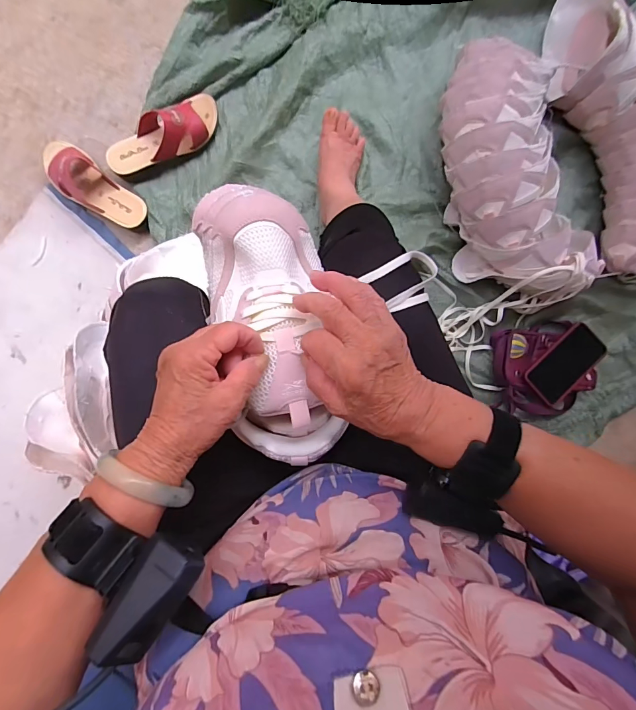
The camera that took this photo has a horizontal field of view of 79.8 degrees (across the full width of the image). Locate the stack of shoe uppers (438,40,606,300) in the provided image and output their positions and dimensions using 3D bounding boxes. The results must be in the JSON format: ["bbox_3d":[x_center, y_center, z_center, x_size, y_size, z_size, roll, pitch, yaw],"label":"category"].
[{"bbox_3d":[0.348,-0.311,0.678,0.207,0.141,0.431,-11,89,-3],"label":"stack of shoe uppers"}]

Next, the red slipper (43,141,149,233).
[{"bbox_3d":[-0.424,-0.313,0.709,0.230,0.063,0.083,39,87,-1],"label":"red slipper"}]

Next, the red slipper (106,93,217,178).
[{"bbox_3d":[-0.291,-0.415,0.713,0.221,0.077,0.083,-29,90,-3],"label":"red slipper"}]

